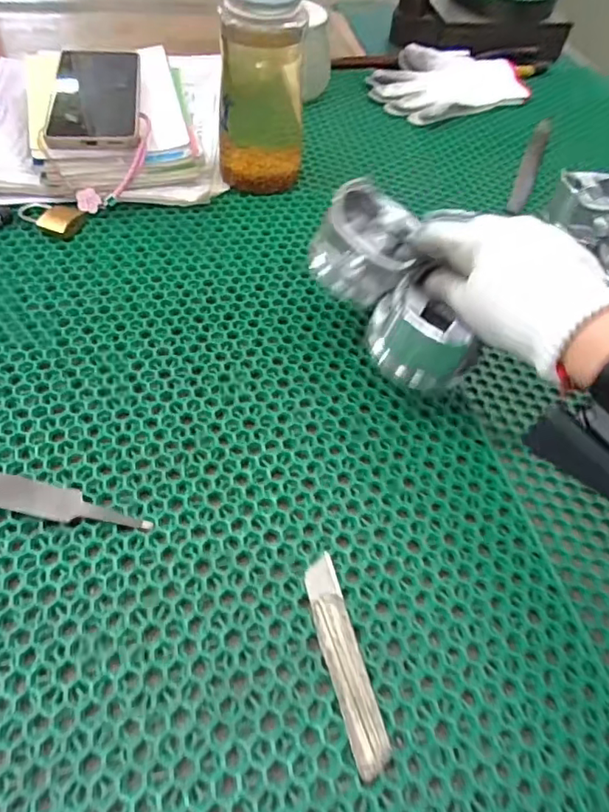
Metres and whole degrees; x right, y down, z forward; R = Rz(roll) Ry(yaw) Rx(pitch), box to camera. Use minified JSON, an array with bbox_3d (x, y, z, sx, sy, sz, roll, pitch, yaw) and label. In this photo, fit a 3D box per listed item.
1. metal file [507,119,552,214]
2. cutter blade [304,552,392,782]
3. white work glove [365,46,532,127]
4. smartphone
[{"bbox_3d":[0.257,-0.276,0.619,0.019,0.005,0.202,21,54,11],"label":"metal file"},{"bbox_3d":[0.020,0.129,0.283,0.019,0.004,0.103,-10,54,-13],"label":"cutter blade"},{"bbox_3d":[0.177,-0.410,0.696,0.202,0.027,0.138,-21,57,-20],"label":"white work glove"},{"bbox_3d":[-0.194,-0.292,0.516,0.075,0.014,0.162,1,55,-16],"label":"smartphone"}]

